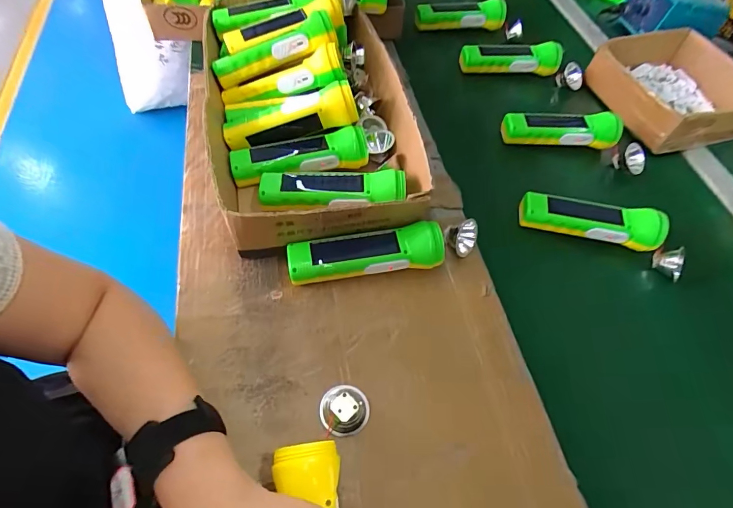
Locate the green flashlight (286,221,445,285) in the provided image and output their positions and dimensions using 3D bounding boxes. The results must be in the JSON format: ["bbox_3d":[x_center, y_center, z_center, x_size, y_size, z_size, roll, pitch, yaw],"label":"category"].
[{"bbox_3d":[-0.001,0.000,0.426,0.167,0.042,0.048,-6,58,-9],"label":"green flashlight"}]

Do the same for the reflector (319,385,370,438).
[{"bbox_3d":[-0.019,0.136,0.349,0.043,0.023,0.042,3,57,-3],"label":"reflector"}]

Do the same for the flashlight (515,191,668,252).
[{"bbox_3d":[0.280,-0.045,0.491,0.166,0.037,0.044,14,57,4],"label":"flashlight"}]

